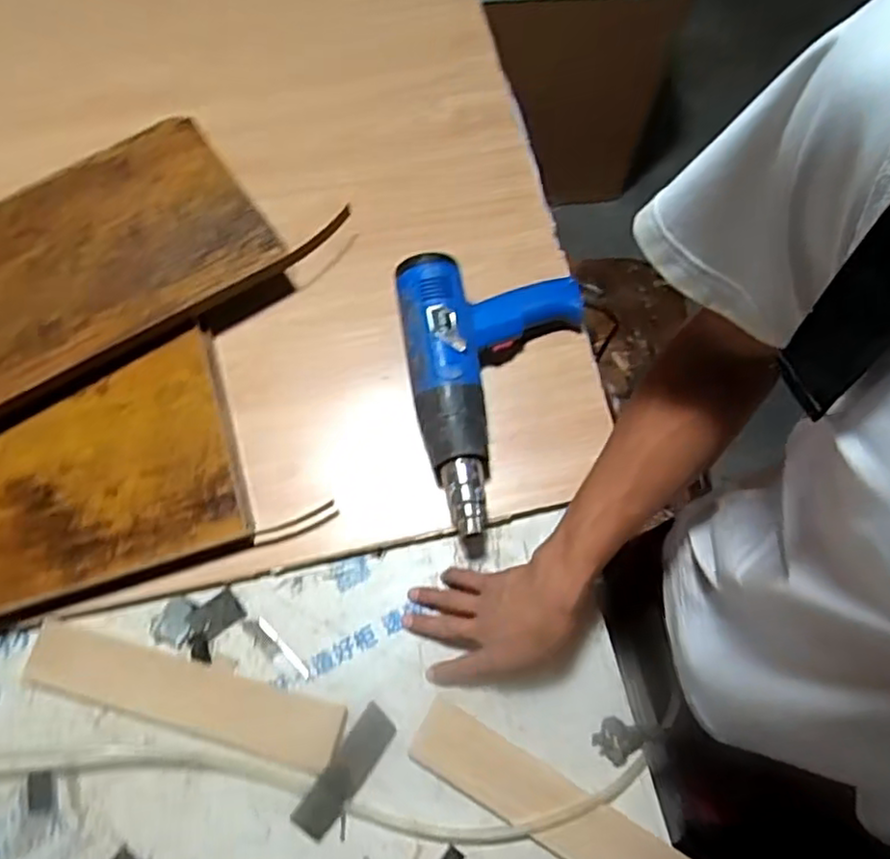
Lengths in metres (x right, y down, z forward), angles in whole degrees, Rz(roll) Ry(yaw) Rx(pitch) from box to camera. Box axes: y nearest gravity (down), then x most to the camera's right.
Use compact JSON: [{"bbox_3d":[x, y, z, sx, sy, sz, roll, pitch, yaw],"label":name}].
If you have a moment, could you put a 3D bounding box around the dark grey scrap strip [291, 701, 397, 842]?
[{"bbox_3d":[-0.089,0.306,0.613,0.033,0.009,0.117,35,77,11],"label":"dark grey scrap strip"}]

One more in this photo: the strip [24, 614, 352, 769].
[{"bbox_3d":[-0.243,0.244,0.636,0.299,0.008,0.060,14,74,5],"label":"strip"}]

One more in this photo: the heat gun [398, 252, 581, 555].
[{"bbox_3d":[0.061,-0.036,0.678,0.184,0.083,0.290,-8,73,-1],"label":"heat gun"}]

